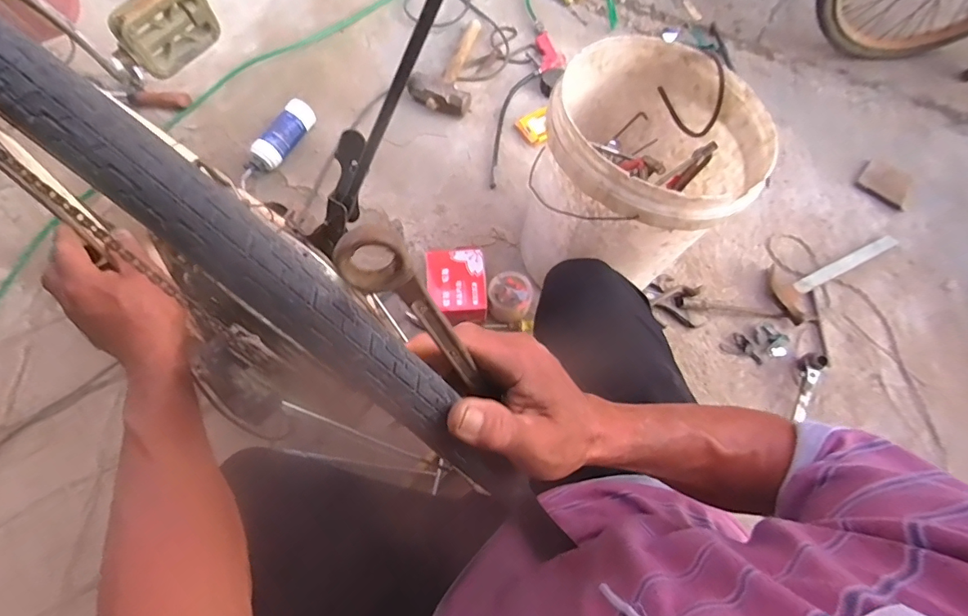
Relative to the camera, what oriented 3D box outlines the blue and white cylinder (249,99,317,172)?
[{"bbox_3d":[-0.435,-0.370,1.026,0.056,0.053,0.185,28,79,7],"label":"blue and white cylinder"}]

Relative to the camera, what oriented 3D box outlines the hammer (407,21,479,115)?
[{"bbox_3d":[-0.066,-0.590,1.146,0.150,0.056,0.308,17,60,5],"label":"hammer"}]

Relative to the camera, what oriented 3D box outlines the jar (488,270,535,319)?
[{"bbox_3d":[0.052,-0.026,0.911,0.083,0.070,0.077,0,77,1],"label":"jar"}]

